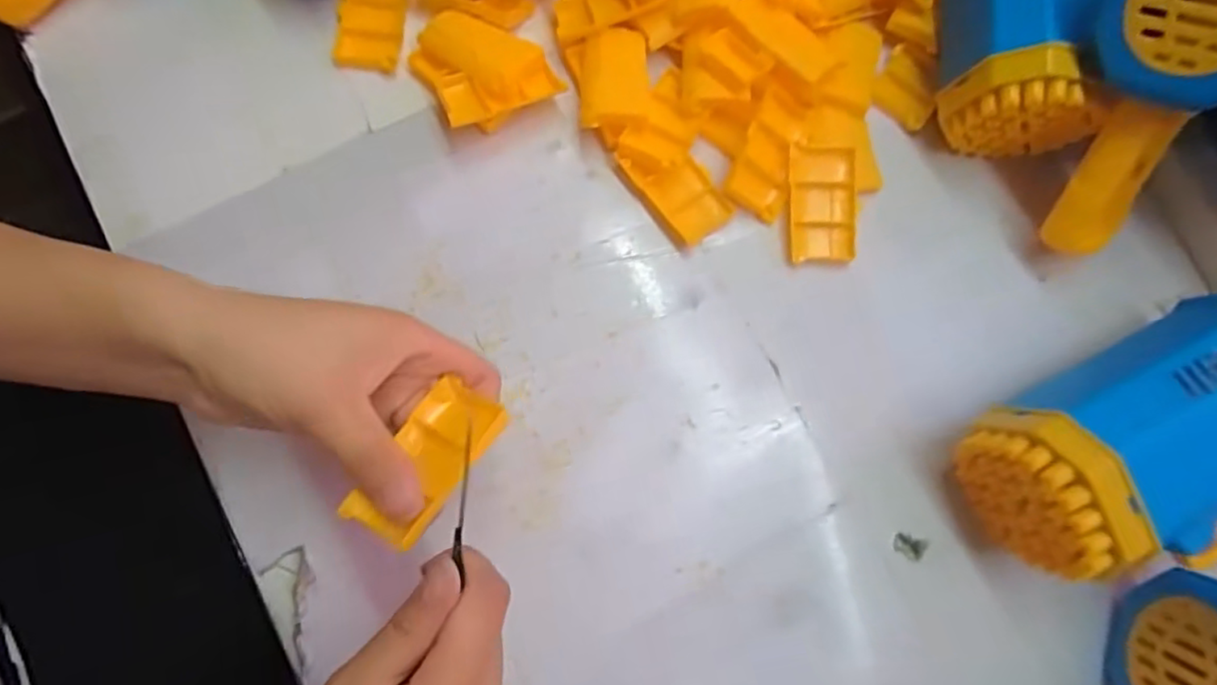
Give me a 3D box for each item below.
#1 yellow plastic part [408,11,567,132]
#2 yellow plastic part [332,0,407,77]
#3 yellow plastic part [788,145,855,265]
[{"bbox_3d":[-0.071,-0.152,0.355,0.063,0.025,0.071,-32,79,-9],"label":"yellow plastic part"},{"bbox_3d":[-0.134,-0.183,0.360,0.035,0.008,0.065,4,76,-1],"label":"yellow plastic part"},{"bbox_3d":[0.116,-0.075,0.348,0.036,0.015,0.062,1,76,-1],"label":"yellow plastic part"}]

